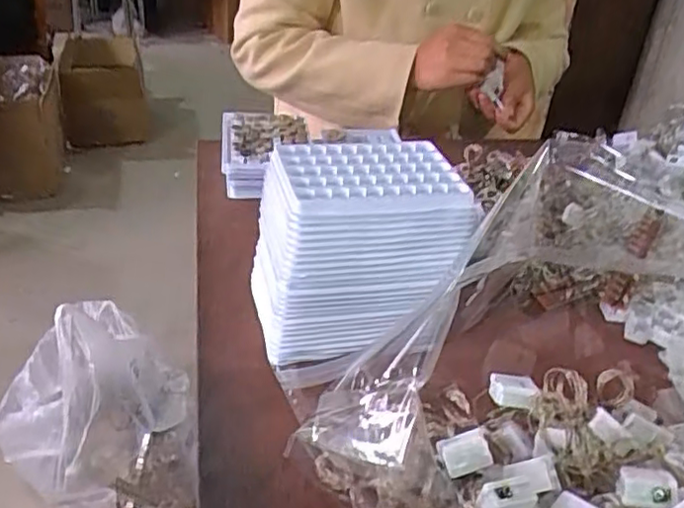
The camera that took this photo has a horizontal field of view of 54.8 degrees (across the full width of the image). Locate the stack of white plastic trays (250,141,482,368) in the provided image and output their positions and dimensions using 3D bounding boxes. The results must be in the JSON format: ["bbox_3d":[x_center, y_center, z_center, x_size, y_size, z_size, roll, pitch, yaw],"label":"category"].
[{"bbox_3d":[0.010,-0.004,0.486,0.143,0.130,0.087,-5,34,-11],"label":"stack of white plastic trays"}]

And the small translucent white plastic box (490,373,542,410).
[{"bbox_3d":[0.107,0.084,0.409,0.030,0.011,0.020,10,33,8],"label":"small translucent white plastic box"}]

